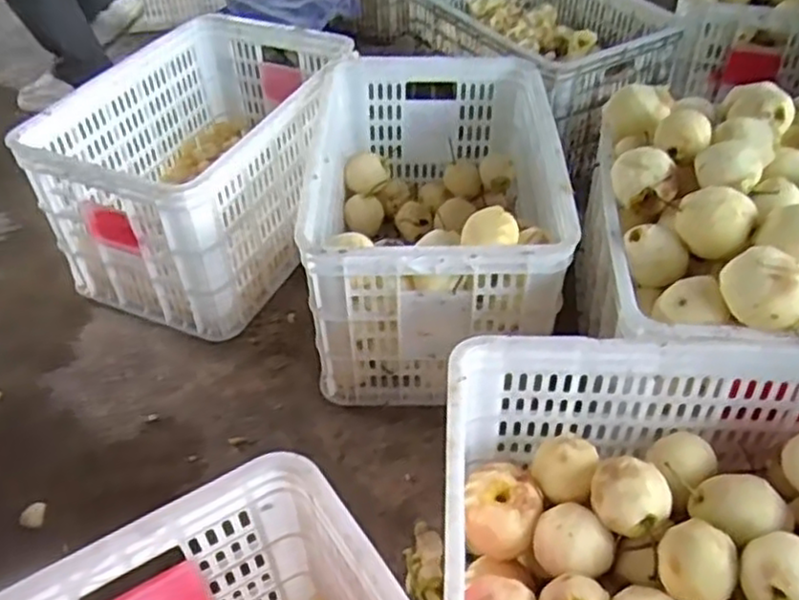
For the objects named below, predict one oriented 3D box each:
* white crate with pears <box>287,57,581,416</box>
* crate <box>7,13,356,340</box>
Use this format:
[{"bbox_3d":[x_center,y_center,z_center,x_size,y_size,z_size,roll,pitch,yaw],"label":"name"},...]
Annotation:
[{"bbox_3d":[0.054,-0.138,1.153,0.346,0.286,0.517,0,44,1],"label":"white crate with pears"},{"bbox_3d":[-0.337,-0.243,1.284,0.374,0.294,0.531,16,46,16],"label":"crate"}]

